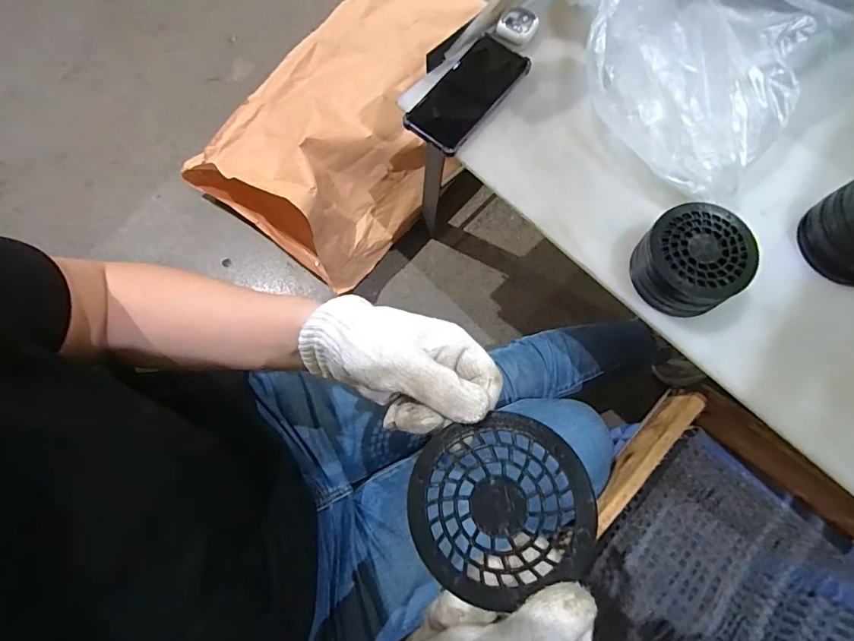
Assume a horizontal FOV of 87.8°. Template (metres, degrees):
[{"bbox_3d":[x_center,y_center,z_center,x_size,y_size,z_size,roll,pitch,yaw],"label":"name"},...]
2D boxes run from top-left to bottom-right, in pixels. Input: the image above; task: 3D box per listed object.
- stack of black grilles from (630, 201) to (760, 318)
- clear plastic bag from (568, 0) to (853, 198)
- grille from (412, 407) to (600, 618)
[{"bbox_3d":[0.264,-0.059,0.447,0.102,0.057,0.101,-27,76,-6],"label":"stack of black grilles"},{"bbox_3d":[0.297,-0.342,0.494,0.298,0.092,0.345,39,79,10],"label":"clear plastic bag"},{"bbox_3d":[0.038,0.101,0.241,0.097,0.004,0.090,-3,75,12],"label":"grille"}]

